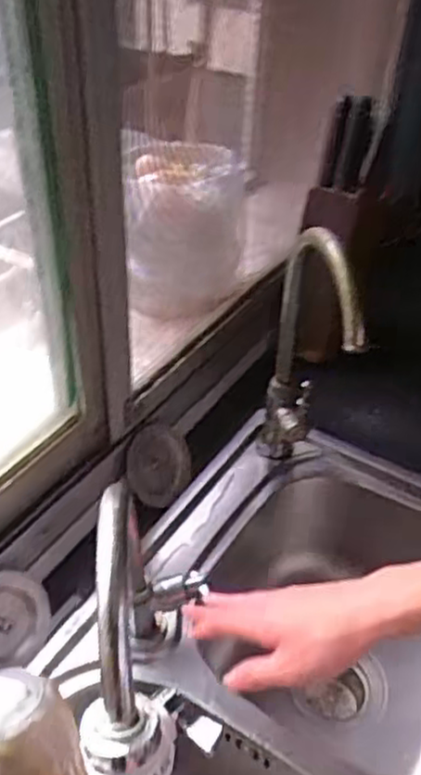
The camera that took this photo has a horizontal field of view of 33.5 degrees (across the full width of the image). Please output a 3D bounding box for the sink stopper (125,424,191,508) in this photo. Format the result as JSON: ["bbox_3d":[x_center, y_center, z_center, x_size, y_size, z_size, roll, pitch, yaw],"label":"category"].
[{"bbox_3d":[-0.054,0.083,0.757,0.088,0.083,0.008,-4,-4,-44],"label":"sink stopper"}]

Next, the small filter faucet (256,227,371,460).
[{"bbox_3d":[0.091,-0.008,0.678,0.034,0.321,0.176,-7,41,-11],"label":"small filter faucet"}]

